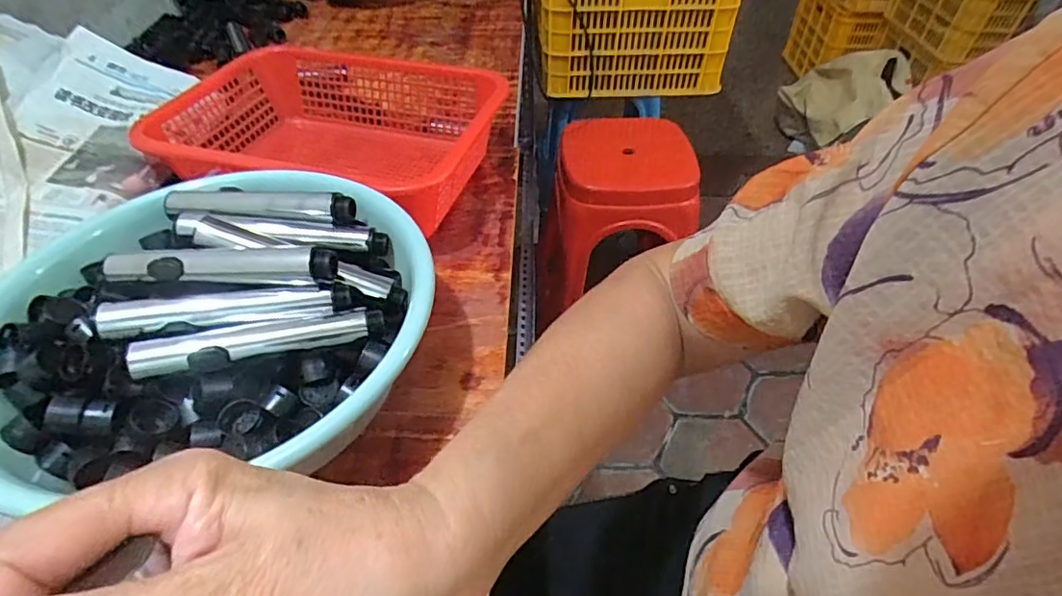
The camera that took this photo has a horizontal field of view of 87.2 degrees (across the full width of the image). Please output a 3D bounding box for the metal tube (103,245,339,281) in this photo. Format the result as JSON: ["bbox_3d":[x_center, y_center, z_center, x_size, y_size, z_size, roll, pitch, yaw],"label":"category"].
[{"bbox_3d":[-0.210,-0.020,0.381,0.152,0.028,0.019,-2,46,-2],"label":"metal tube"}]

